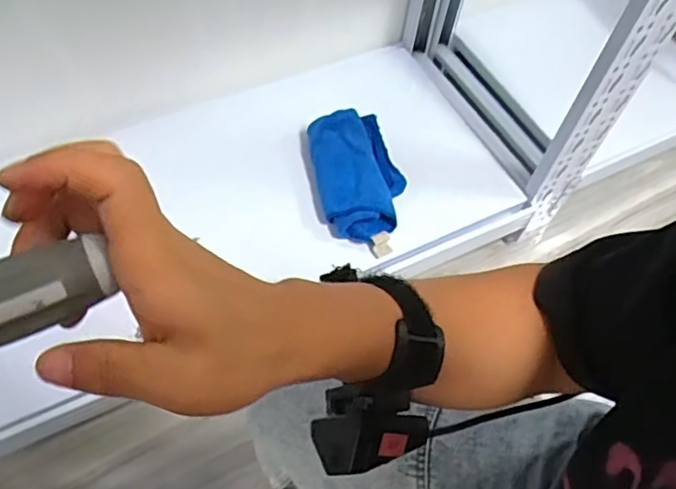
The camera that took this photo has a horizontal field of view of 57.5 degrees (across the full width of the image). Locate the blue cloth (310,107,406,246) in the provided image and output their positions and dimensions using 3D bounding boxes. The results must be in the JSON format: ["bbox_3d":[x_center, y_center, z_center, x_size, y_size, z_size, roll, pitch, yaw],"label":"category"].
[{"bbox_3d":[0.032,-0.108,0.912,0.128,0.055,0.200,-9,58,-11],"label":"blue cloth"}]

